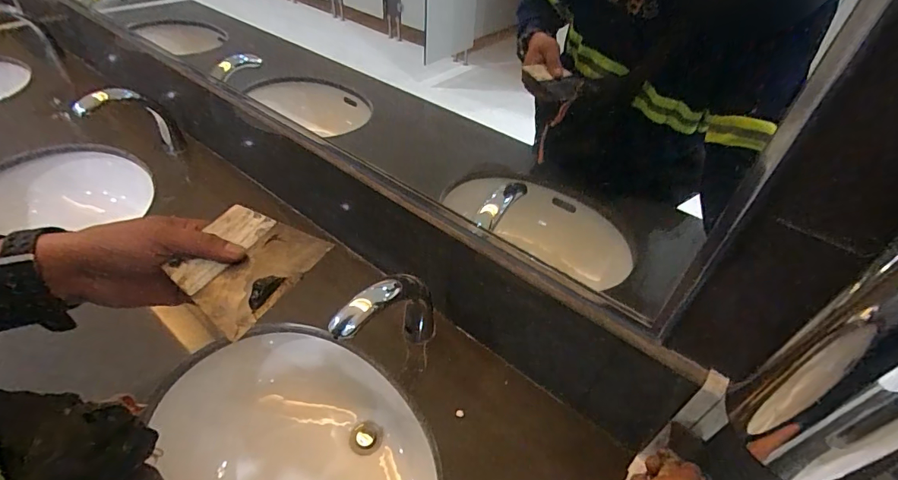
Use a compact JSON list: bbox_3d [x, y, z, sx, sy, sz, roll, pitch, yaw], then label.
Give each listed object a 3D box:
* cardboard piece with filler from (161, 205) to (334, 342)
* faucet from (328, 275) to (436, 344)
[{"bbox_3d":[-0.172,0.019,0.361,0.095,0.007,0.104,27,53,11],"label":"cardboard piece with filler"},{"bbox_3d":[-0.091,0.121,0.617,0.157,0.154,0.045,-22,49,-25],"label":"faucet"}]

